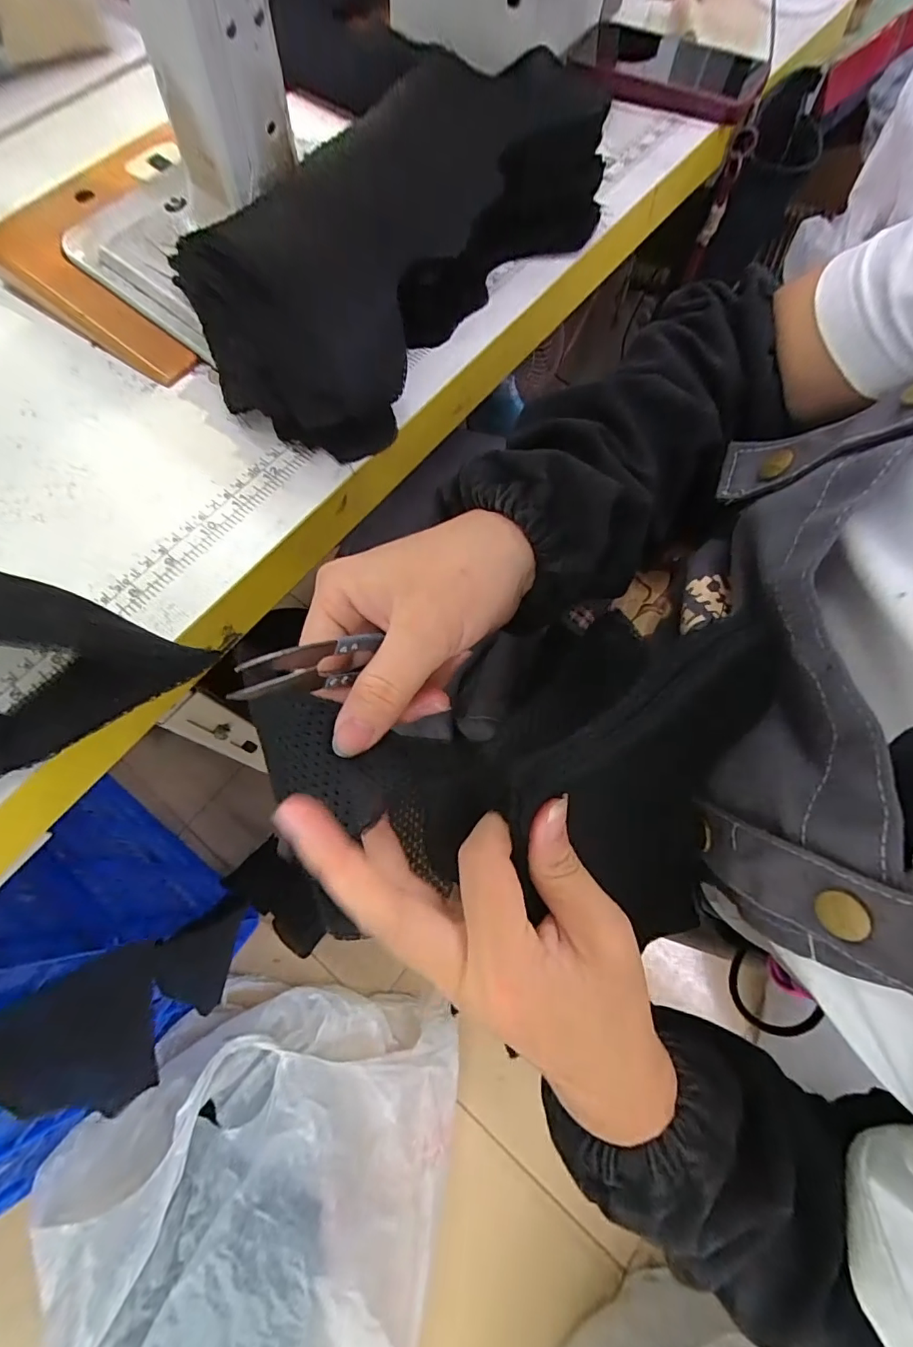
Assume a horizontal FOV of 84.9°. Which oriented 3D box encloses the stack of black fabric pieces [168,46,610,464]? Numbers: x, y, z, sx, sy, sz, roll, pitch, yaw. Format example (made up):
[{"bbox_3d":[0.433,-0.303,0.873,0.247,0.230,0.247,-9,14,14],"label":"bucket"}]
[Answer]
[{"bbox_3d":[-0.040,-0.294,0.327,0.163,0.079,0.318,35,74,15],"label":"stack of black fabric pieces"}]

